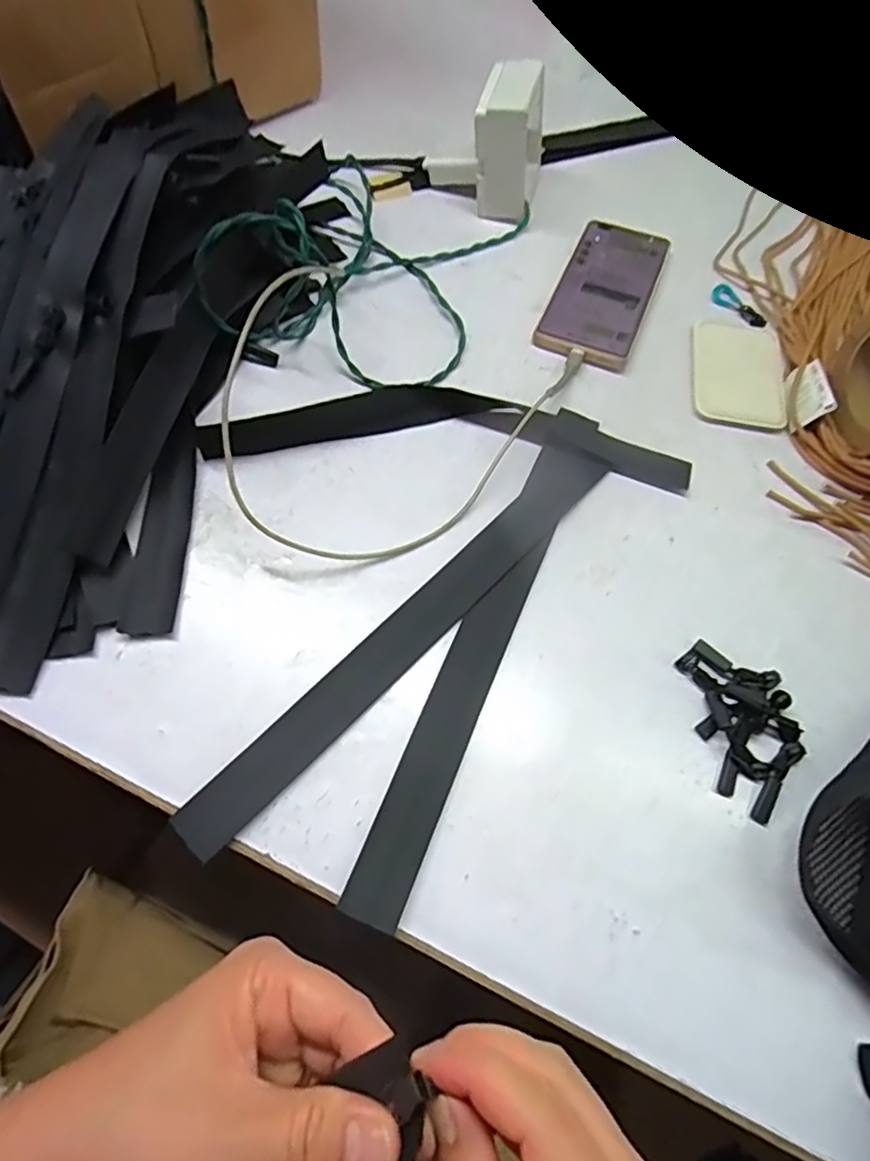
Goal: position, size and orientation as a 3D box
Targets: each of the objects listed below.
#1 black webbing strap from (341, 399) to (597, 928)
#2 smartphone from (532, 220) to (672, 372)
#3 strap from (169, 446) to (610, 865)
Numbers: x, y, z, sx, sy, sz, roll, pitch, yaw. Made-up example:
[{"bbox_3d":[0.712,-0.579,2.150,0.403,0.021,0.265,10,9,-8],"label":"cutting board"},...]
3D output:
[{"bbox_3d":[0.036,0.023,0.386,0.032,0.005,0.349,22,63,8],"label":"black webbing strap"},{"bbox_3d":[0.142,-0.240,0.524,0.075,0.011,0.165,22,64,8],"label":"smartphone"},{"bbox_3d":[-0.011,0.024,0.382,0.039,0.005,0.333,41,68,16],"label":"strap"}]

